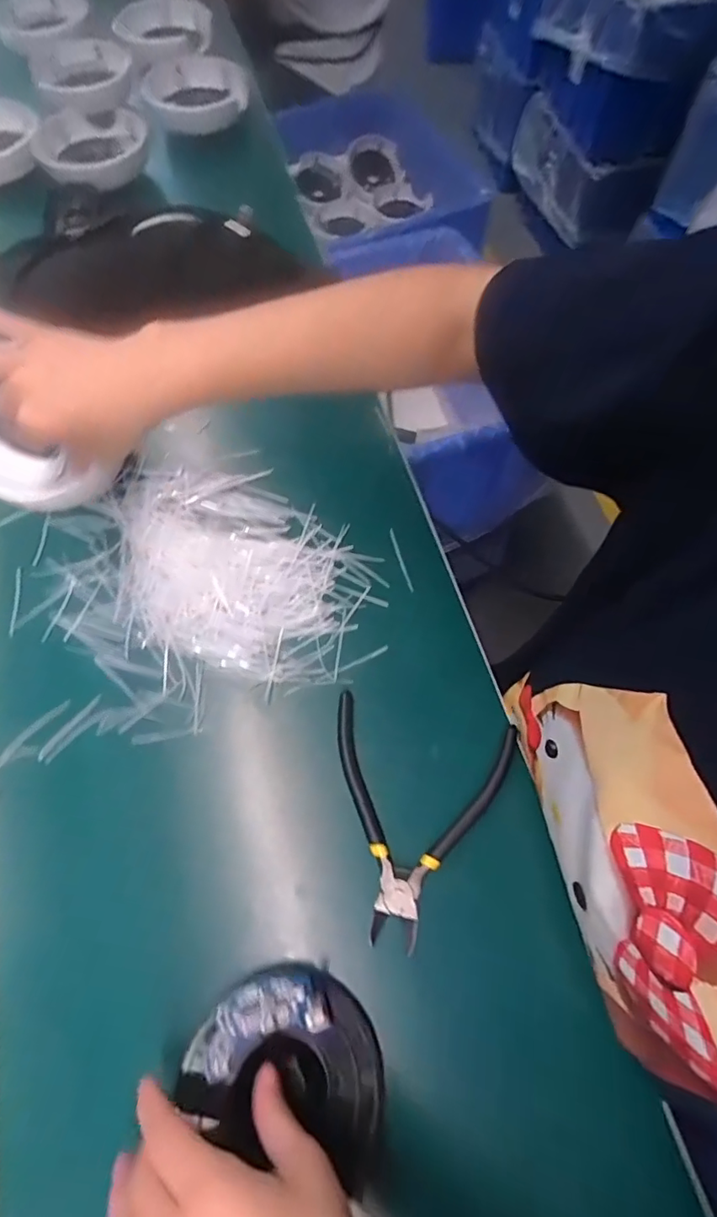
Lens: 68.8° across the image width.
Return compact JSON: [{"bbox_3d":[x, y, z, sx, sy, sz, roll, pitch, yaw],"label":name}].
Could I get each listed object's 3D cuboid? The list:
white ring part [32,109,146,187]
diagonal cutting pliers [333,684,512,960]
[{"bbox_3d":[-0.300,-0.523,0.587,0.120,0.027,0.120,-9,67,-4],"label":"white ring part"},{"bbox_3d":[0.031,0.134,0.337,0.117,0.015,0.138,13,69,5],"label":"diagonal cutting pliers"}]

